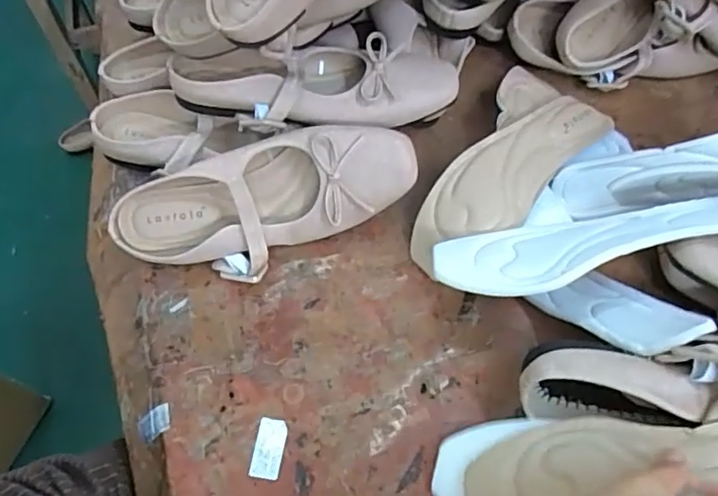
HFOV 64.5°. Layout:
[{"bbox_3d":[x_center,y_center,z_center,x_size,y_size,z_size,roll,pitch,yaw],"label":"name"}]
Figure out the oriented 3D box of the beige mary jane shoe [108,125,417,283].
[{"bbox_3d":[-0.075,-0.037,0.460,0.245,0.099,0.050,-15,20,8],"label":"beige mary jane shoe"}]

